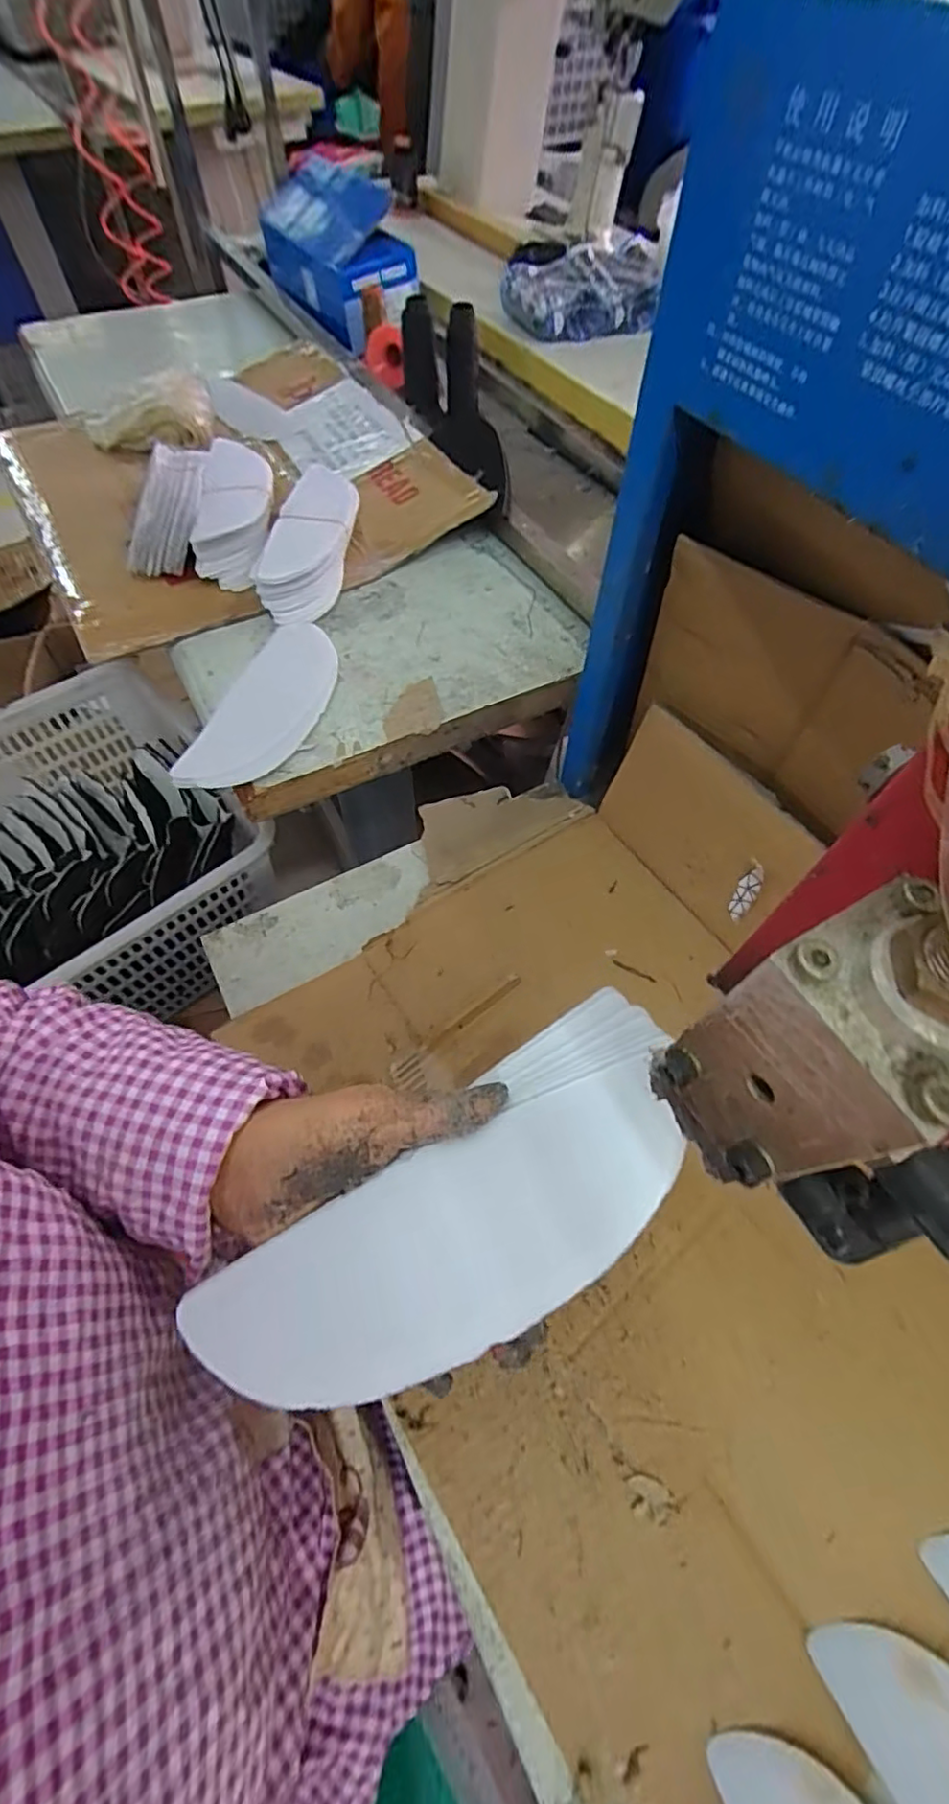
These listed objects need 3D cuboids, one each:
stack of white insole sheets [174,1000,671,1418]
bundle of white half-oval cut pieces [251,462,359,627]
[{"bbox_3d":[-0.005,0.129,0.250,0.218,0.009,0.085,-32,65,-7],"label":"stack of white insole sheets"},{"bbox_3d":[-0.175,-0.410,0.682,0.083,0.050,0.247,10,64,3],"label":"bundle of white half-oval cut pieces"}]

